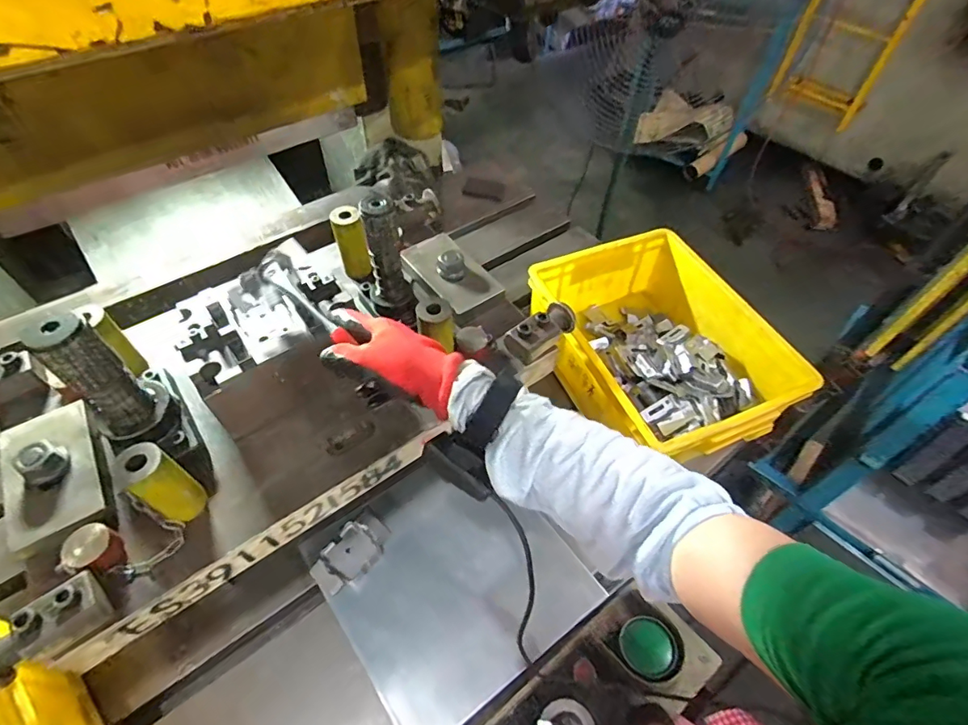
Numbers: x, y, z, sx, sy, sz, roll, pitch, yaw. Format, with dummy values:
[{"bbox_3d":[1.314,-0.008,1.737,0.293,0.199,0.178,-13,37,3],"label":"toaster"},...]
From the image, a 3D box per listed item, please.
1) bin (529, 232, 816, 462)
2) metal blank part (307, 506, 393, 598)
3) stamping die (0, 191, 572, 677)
[{"bbox_3d":[0.251,-0.021,0.725,0.279,0.139,0.339,-20,56,-16],"label":"bin"},{"bbox_3d":[-0.154,0.223,0.578,0.053,0.019,0.095,29,57,20],"label":"metal blank part"},{"bbox_3d":[-0.231,-0.023,0.544,0.601,0.200,0.336,-29,58,-21],"label":"stamping die"}]

